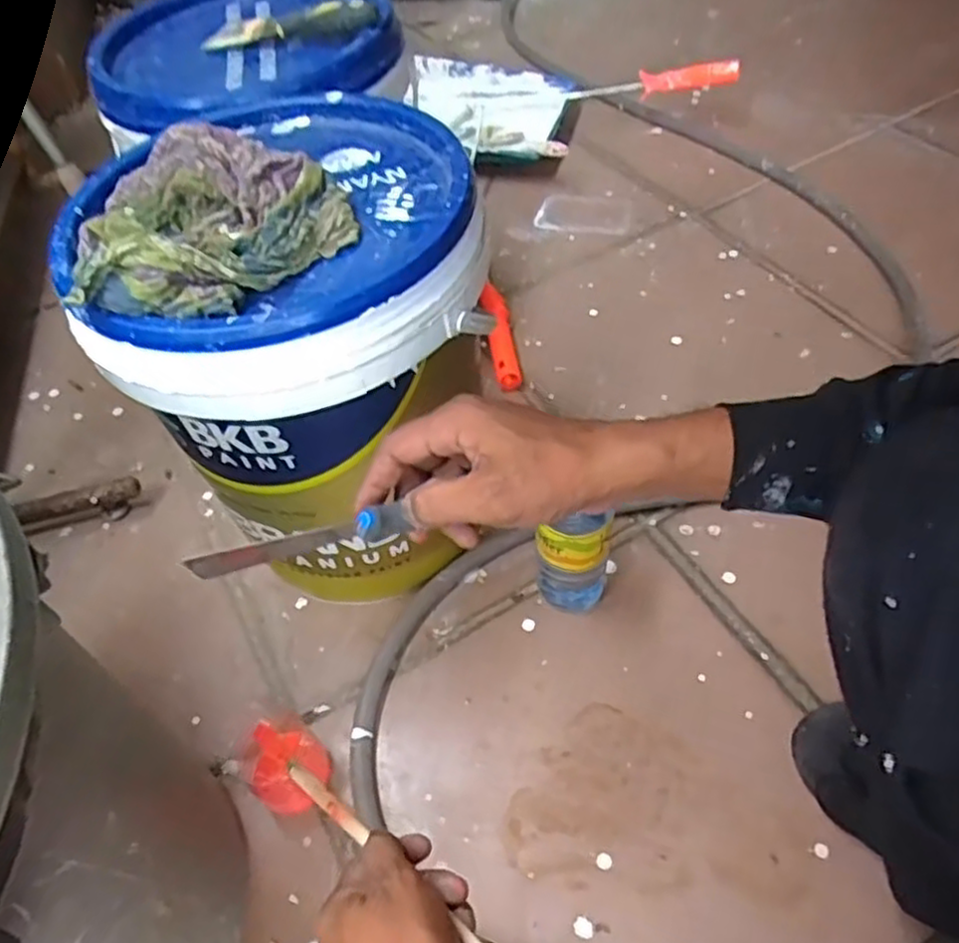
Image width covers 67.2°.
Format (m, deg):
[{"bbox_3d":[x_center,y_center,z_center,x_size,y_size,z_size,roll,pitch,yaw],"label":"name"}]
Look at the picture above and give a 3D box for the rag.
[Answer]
[{"bbox_3d":[-0.184,-0.172,0.484,0.171,0.056,0.146,-25,53,-14],"label":"rag"}]

